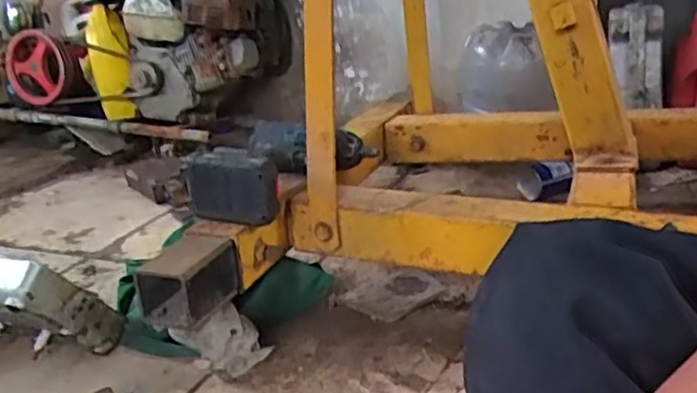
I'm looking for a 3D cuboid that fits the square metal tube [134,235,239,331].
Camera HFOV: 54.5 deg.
[{"bbox_3d":[-0.174,0.091,0.736,0.065,0.070,0.100,5,20,26],"label":"square metal tube"}]

